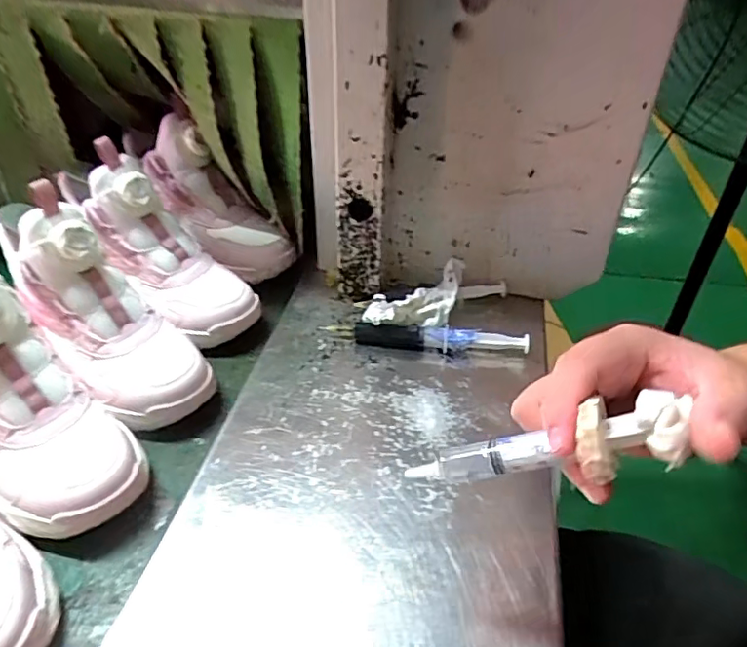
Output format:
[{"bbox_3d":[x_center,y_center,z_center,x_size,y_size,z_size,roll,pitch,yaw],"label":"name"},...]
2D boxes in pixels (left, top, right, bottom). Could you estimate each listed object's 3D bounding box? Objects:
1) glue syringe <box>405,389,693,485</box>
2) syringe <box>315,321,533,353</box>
[{"bbox_3d":[0.073,0.057,0.251,0.121,0.028,0.035,-18,33,26],"label":"glue syringe"},{"bbox_3d":[0.043,0.010,0.483,0.172,0.018,0.021,8,39,9],"label":"syringe"}]

